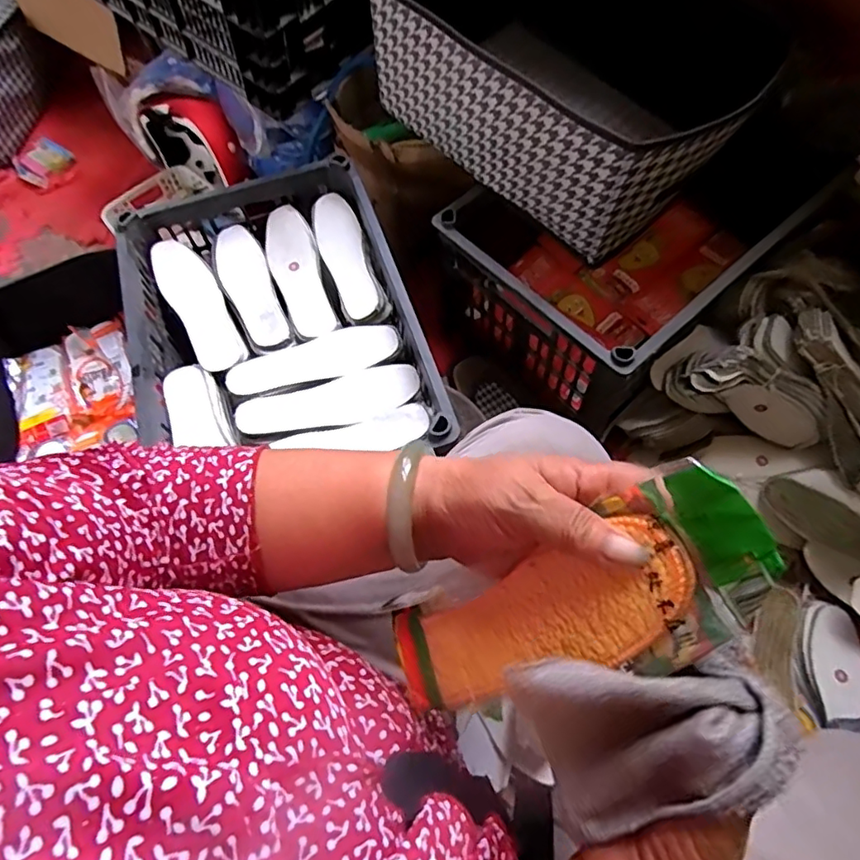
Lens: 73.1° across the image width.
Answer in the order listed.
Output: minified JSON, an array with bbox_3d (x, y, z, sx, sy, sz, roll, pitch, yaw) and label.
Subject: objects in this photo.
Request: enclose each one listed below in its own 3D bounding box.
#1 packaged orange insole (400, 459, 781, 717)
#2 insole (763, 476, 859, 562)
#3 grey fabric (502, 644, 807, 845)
[{"bbox_3d":[0.059,0.095,0.286,0.027,0.211,0.074,-5,63,-53],"label":"packaged orange insole"},{"bbox_3d":[0.549,0.136,0.758,0.219,0.012,0.060,33,68,16],"label":"insole"},{"bbox_3d":[0.097,0.134,0.266,0.097,0.064,0.077,-18,64,-9],"label":"grey fabric"}]

